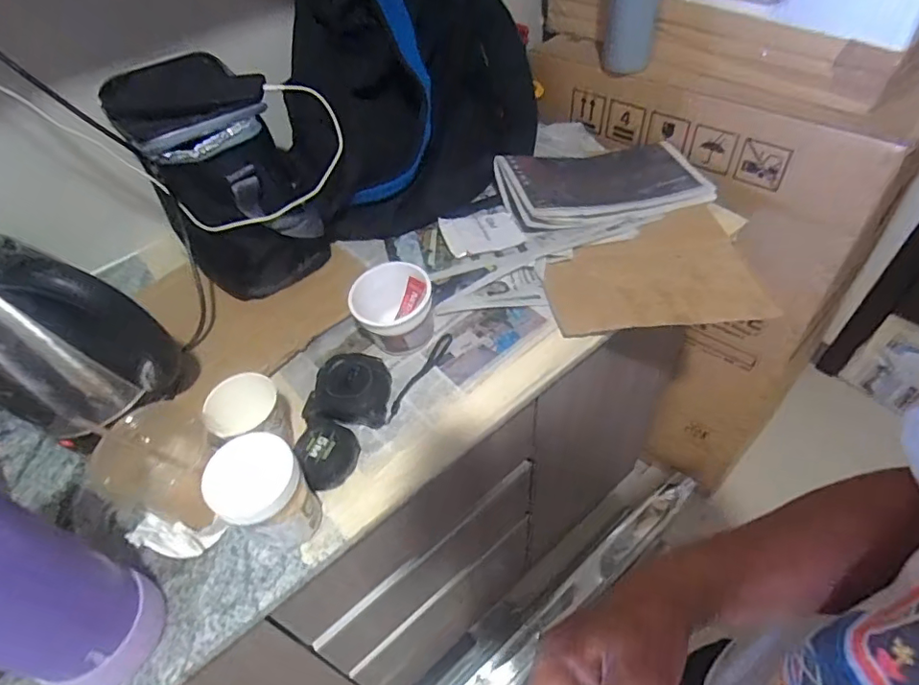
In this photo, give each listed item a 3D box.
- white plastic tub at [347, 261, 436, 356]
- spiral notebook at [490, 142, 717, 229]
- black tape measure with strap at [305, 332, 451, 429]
[{"bbox_3d":[-0.077,-0.035,0.632,0.090,0.068,0.085,-2,50,3],"label":"white plastic tub"},{"bbox_3d":[0.221,-0.254,0.820,0.327,0.074,0.176,-16,51,-8],"label":"spiral notebook"},{"bbox_3d":[-0.086,0.044,0.610,0.180,0.040,0.089,-18,51,-10],"label":"black tape measure with strap"}]

